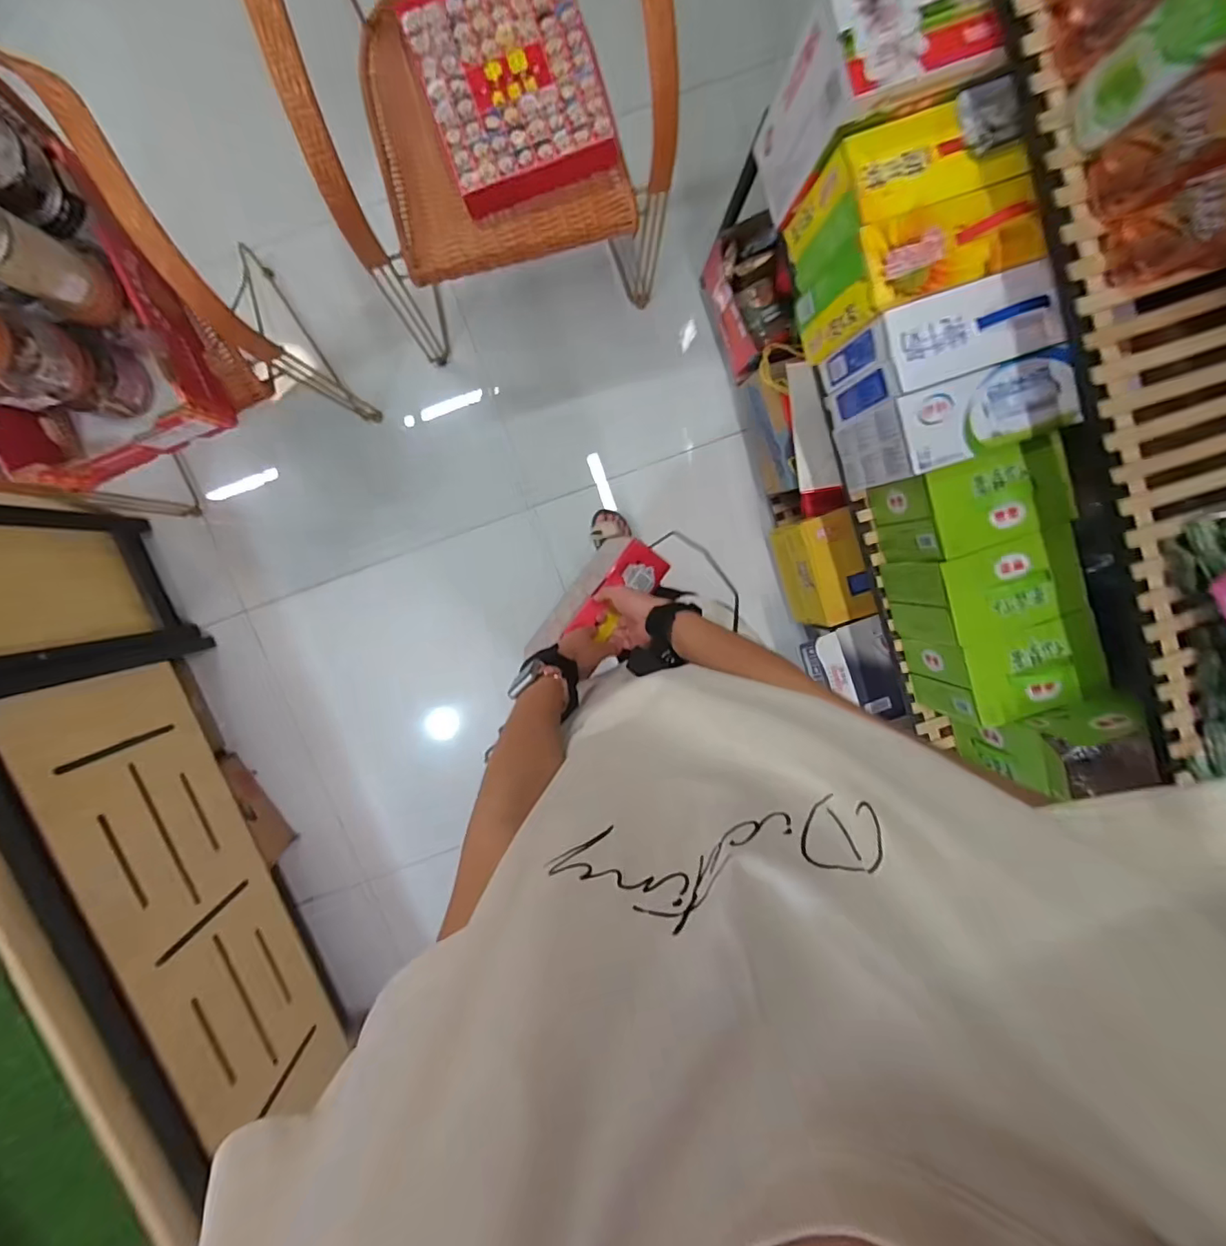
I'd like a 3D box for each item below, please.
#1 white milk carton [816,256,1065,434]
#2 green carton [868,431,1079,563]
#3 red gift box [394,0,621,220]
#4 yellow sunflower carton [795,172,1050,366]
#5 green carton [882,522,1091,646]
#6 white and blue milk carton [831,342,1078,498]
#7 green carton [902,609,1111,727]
[{"bbox_3d":[0.484,-0.414,0.820,0.220,0.208,0.110,-18,97,0],"label":"white milk carton"},{"bbox_3d":[0.579,-0.198,0.874,0.216,0.158,0.135,-18,97,0],"label":"green carton"},{"bbox_3d":[-0.158,-0.837,0.830,0.254,0.056,0.292,-19,97,0],"label":"red gift box"},{"bbox_3d":[0.426,-0.508,0.781,0.218,0.214,0.111,-19,97,0],"label":"yellow sunflower carton"},{"bbox_3d":[0.616,-0.065,0.898,0.216,0.160,0.138,-19,97,0],"label":"green carton"},{"bbox_3d":[0.526,-0.311,0.842,0.239,0.206,0.112,-19,97,0],"label":"white and blue milk carton"},{"bbox_3d":[0.662,0.071,0.910,0.219,0.162,0.144,-16,97,0],"label":"green carton"}]

